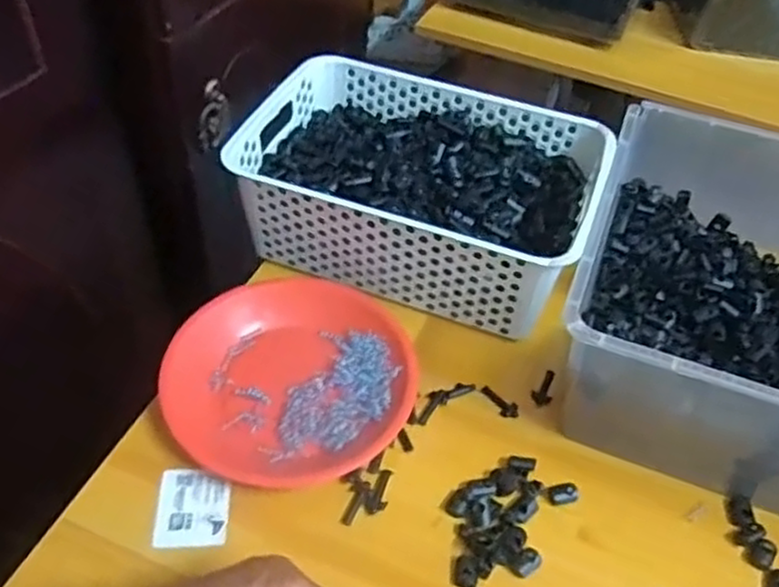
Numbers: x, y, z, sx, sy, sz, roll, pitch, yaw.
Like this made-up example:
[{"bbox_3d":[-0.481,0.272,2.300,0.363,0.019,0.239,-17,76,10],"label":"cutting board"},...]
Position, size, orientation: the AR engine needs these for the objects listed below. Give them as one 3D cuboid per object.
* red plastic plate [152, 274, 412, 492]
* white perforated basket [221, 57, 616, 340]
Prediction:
[{"bbox_3d":[-0.079,0.061,0.577,0.187,0.025,0.185,3,47,-3],"label":"red plastic plate"},{"bbox_3d":[0.025,-0.099,0.672,0.288,0.098,0.202,19,48,12],"label":"white perforated basket"}]

